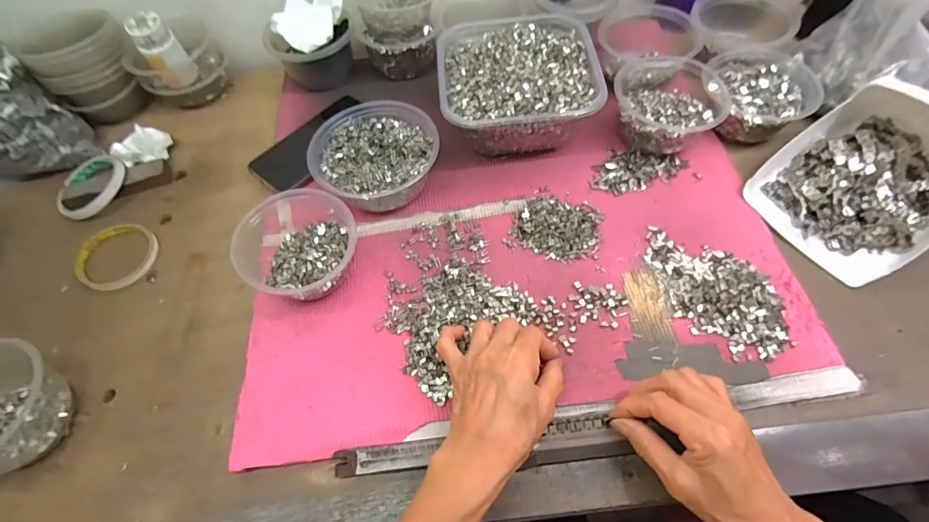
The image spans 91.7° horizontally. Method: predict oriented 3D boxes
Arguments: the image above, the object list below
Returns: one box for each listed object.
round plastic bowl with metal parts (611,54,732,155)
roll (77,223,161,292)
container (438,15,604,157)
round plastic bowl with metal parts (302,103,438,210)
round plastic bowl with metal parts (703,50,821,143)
[{"bbox_3d":[0.228,-0.178,0.509,0.116,0.062,0.126,-2,61,3],"label":"round plastic bowl with metal parts"},{"bbox_3d":[-0.390,-0.007,0.504,0.082,0.007,0.089,-2,61,3],"label":"roll"},{"bbox_3d":[0.059,-0.201,0.527,0.168,0.080,0.171,-5,61,1],"label":"container"},{"bbox_3d":[-0.097,-0.111,0.502,0.131,0.057,0.128,-2,61,3],"label":"round plastic bowl with metal parts"},{"bbox_3d":[0.340,-0.193,0.520,0.095,0.045,0.116,-3,61,3],"label":"round plastic bowl with metal parts"}]

